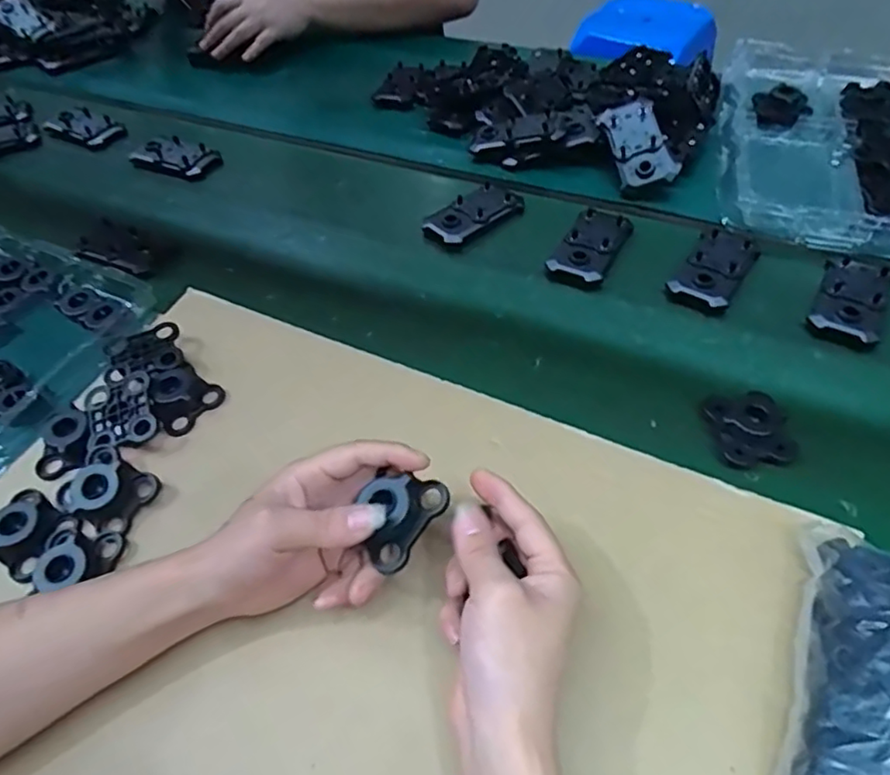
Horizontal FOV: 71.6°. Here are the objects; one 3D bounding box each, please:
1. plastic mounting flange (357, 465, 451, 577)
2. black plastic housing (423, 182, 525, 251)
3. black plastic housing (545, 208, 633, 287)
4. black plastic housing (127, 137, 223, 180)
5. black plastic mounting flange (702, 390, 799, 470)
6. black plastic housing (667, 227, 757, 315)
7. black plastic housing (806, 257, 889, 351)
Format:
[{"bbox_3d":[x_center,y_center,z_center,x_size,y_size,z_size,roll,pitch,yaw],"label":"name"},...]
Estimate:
[{"bbox_3d":[-0.027,0.072,0.358,0.039,0.026,0.056,32,61,26],"label":"plastic mounting flange"},{"bbox_3d":[0.030,-0.175,0.622,0.104,0.015,0.050,-32,57,-19],"label":"black plastic housing"},{"bbox_3d":[0.138,-0.135,0.582,0.053,0.011,0.101,25,58,22],"label":"black plastic housing"},{"bbox_3d":[-0.319,-0.271,0.726,0.110,0.024,0.049,16,56,17],"label":"black plastic housing"},{"bbox_3d":[0.219,0.025,0.440,0.051,0.024,0.058,-6,52,1],"label":"black plastic mounting flange"},{"bbox_3d":[0.244,-0.109,0.555,0.052,0.015,0.104,28,60,23],"label":"black plastic housing"},{"bbox_3d":[0.344,-0.075,0.521,0.051,0.017,0.089,24,58,21],"label":"black plastic housing"}]

